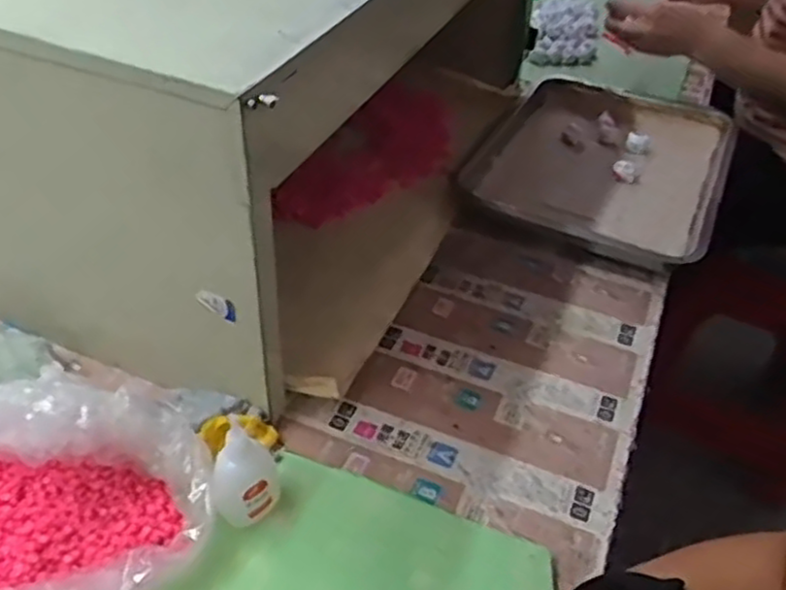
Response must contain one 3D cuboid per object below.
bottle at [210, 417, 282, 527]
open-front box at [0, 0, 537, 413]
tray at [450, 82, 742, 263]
[{"bbox_3d":[-0.097,0.114,0.475,0.042,0.078,0.035,-11,44,-12],"label":"bottle"},{"bbox_3d":[-0.086,-0.203,0.657,0.298,0.285,0.519,17,45,17],"label":"open-front box"},{"bbox_3d":[0.195,-0.123,0.720,0.226,0.055,0.230,17,45,17],"label":"tray"}]

